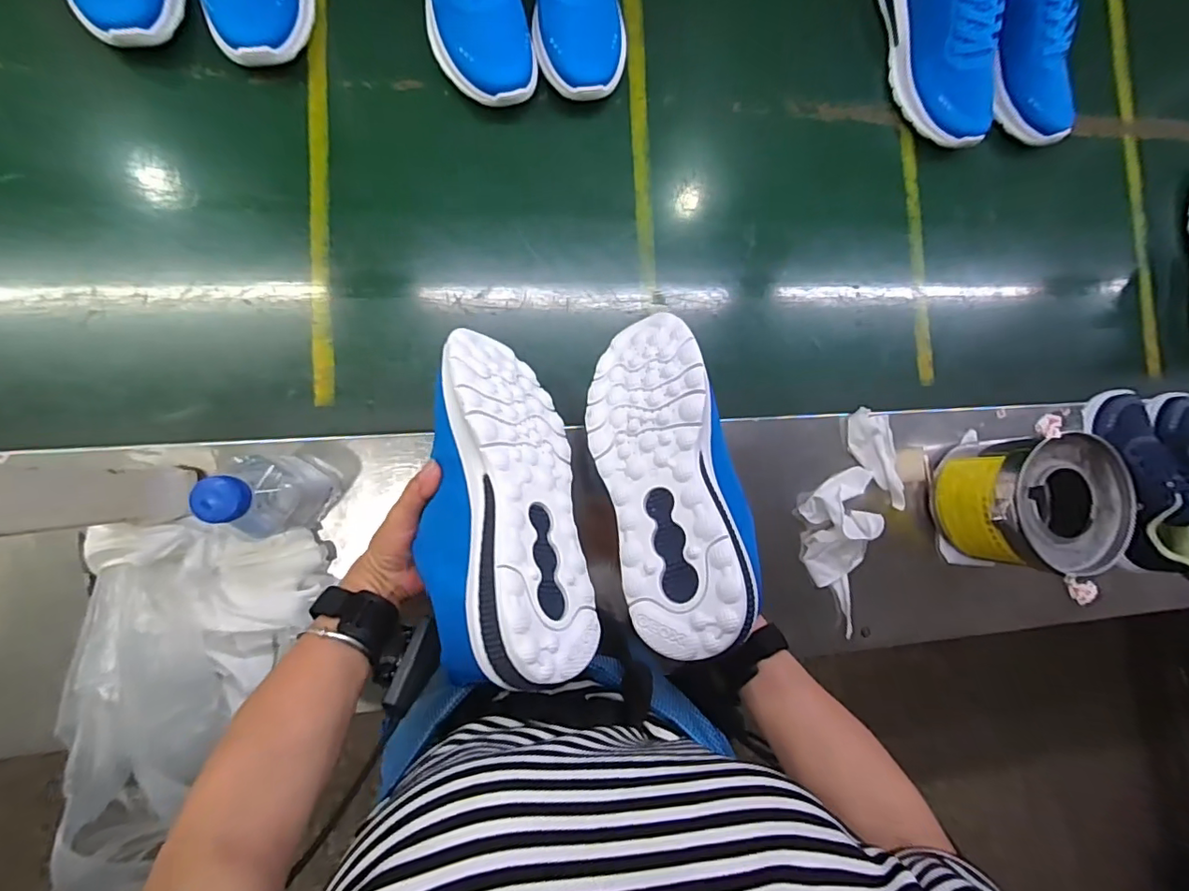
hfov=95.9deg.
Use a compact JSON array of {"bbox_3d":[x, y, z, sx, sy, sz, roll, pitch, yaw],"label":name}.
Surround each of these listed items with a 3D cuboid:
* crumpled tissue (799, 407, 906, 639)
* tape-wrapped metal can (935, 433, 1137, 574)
[{"bbox_3d":[0.288,0.077,0.595,0.101,0.028,0.226,24,85,-6],"label":"crumpled tissue"},{"bbox_3d":[0.459,0.058,0.580,0.141,0.123,0.130,0,87,-8],"label":"tape-wrapped metal can"}]

